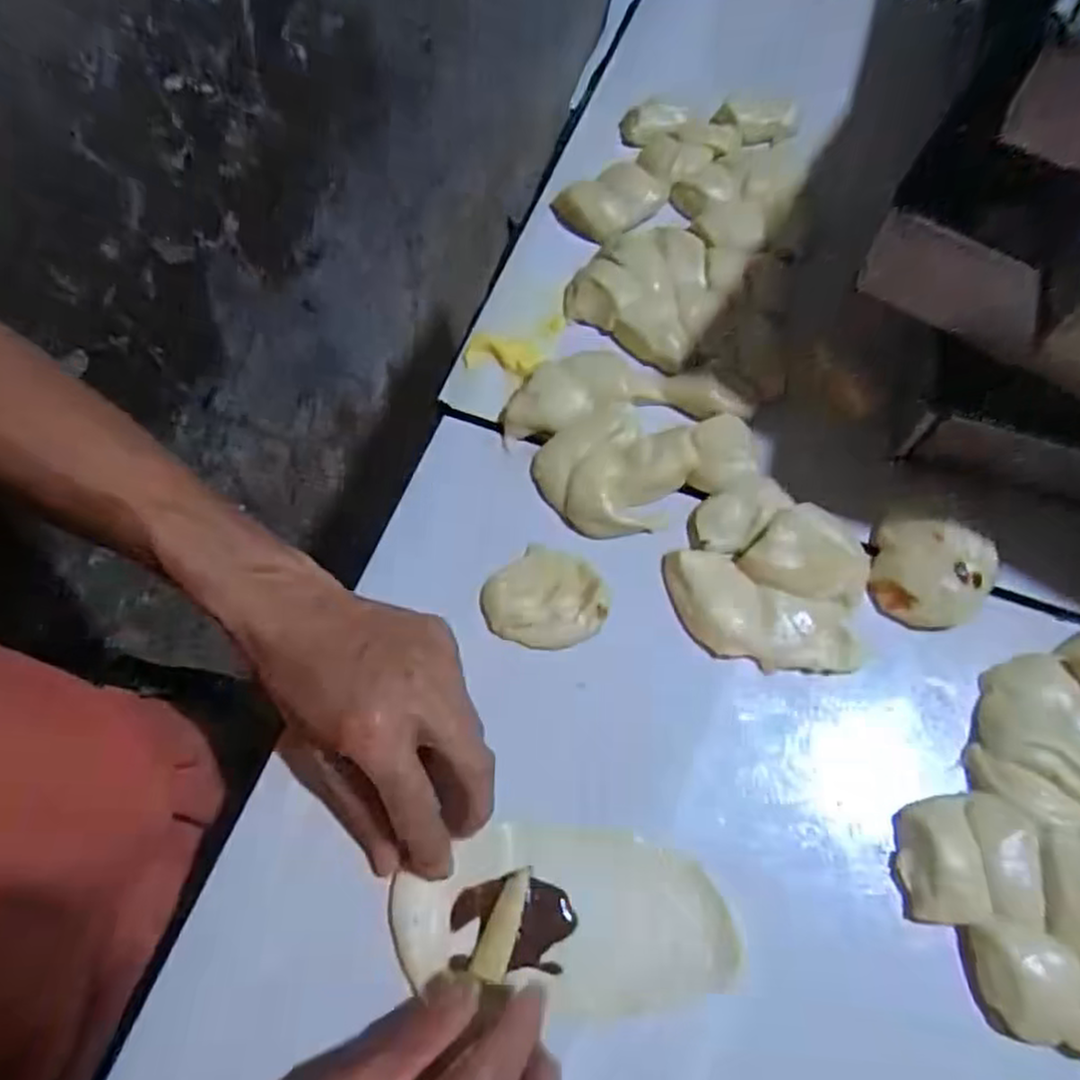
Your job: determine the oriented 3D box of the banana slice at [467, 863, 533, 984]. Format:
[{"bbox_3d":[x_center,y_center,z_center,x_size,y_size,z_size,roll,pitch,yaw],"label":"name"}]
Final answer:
[{"bbox_3d":[-0.016,0.170,0.321,0.016,0.004,0.047,19,56,9],"label":"banana slice"}]

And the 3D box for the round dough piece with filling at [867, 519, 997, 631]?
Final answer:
[{"bbox_3d":[0.205,0.017,0.375,0.053,0.022,0.051,-1,66,2],"label":"round dough piece with filling"}]

